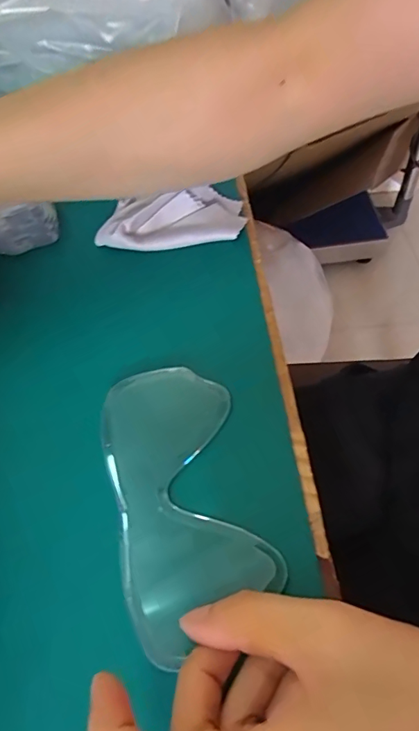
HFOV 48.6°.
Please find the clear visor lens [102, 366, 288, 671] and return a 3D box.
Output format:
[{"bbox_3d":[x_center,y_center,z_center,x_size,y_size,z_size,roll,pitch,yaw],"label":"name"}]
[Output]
[{"bbox_3d":[-0.013,0.057,0.221,0.065,0.006,0.132,-15,57,-6],"label":"clear visor lens"}]

